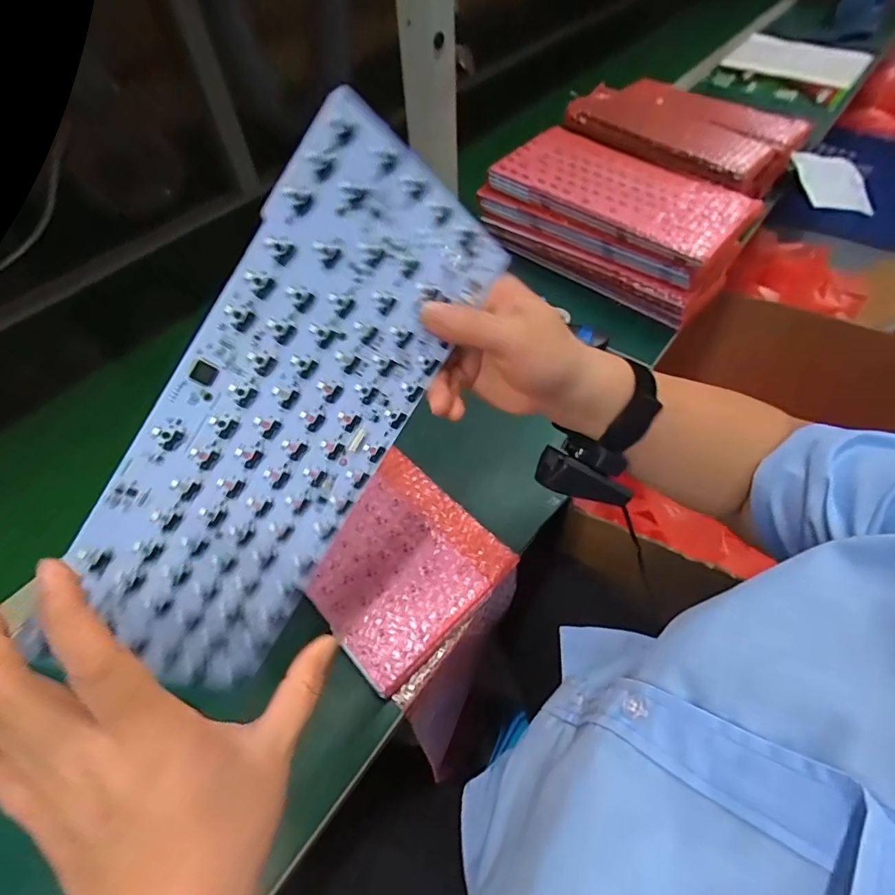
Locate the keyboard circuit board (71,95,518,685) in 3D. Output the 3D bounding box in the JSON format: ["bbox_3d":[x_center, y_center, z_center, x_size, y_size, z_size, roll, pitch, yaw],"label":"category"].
[{"bbox_3d":[-0.086,-0.011,0.258,0.299,0.117,0.007,-58,34,2],"label":"keyboard circuit board"}]

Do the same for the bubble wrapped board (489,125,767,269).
[{"bbox_3d":[0.226,-0.338,0.624,0.303,0.031,0.164,35,62,24],"label":"bubble wrapped board"}]

